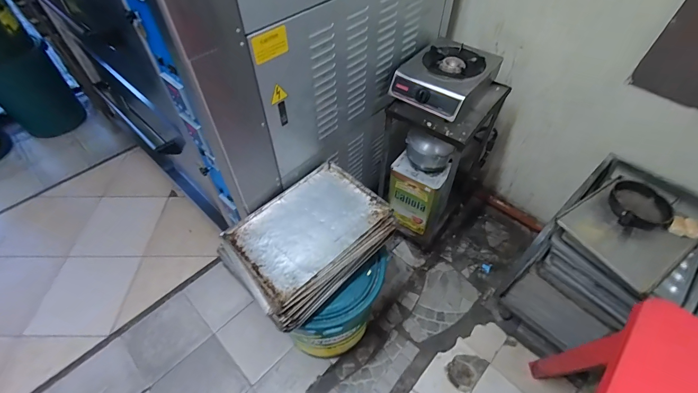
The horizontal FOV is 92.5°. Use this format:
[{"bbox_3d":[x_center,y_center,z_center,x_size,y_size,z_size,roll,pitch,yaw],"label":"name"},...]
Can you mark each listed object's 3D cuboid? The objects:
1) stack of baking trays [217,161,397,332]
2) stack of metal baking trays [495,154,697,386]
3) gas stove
[{"bbox_3d":[-0.127,0.128,1.079,0.484,0.101,0.360,-36,58,-25],"label":"stack of baking trays"},{"bbox_3d":[0.985,0.268,1.313,0.631,0.544,0.426,-36,58,-25],"label":"stack of metal baking trays"},{"bbox_3d":[0.367,-0.460,1.240,0.274,0.105,0.376,31,57,24],"label":"gas stove"}]

